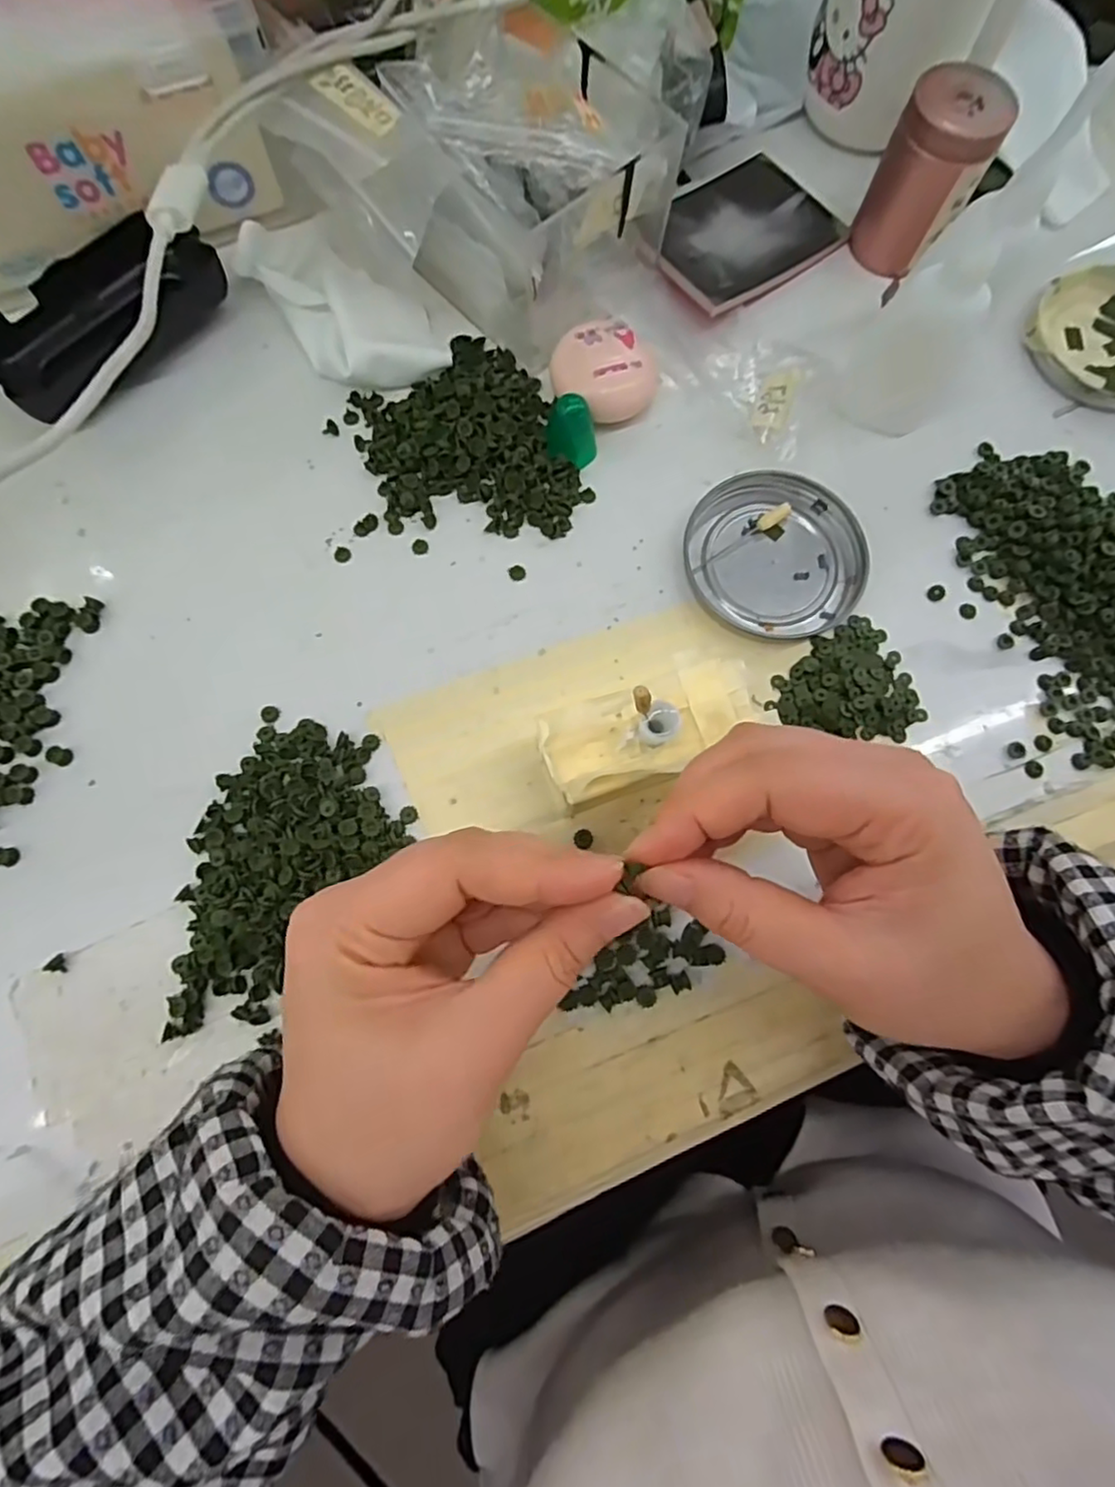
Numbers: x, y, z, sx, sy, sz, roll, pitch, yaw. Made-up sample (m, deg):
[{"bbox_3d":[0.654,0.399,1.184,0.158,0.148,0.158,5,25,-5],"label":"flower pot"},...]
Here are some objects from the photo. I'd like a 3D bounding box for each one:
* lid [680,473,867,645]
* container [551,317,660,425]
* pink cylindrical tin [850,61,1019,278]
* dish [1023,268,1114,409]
[{"bbox_3d":[0.097,-0.083,0.290,0.075,0.009,0.077,0,76,-2],"label":"lid"},{"bbox_3d":[0.020,-0.169,0.299,0.043,0.020,0.042,0,76,-2],"label":"container"},{"bbox_3d":[0.173,-0.268,0.308,0.043,0.061,0.045,10,76,1],"label":"pink cylindrical tin"},{"bbox_3d":[0.276,-0.200,0.324,0.076,0.011,0.077,0,76,-2],"label":"dish"}]

